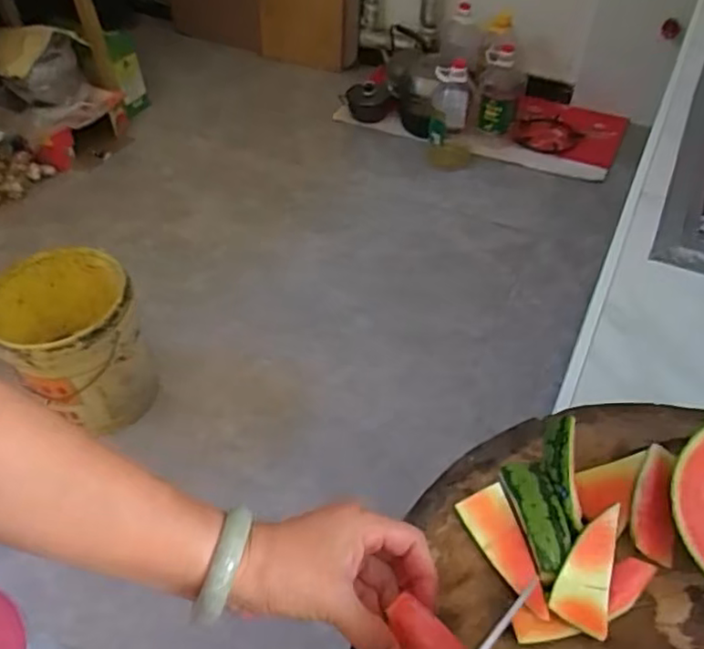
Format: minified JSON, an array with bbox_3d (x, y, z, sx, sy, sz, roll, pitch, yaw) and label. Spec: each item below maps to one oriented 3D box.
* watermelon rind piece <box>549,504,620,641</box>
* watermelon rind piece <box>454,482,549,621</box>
[{"bbox_3d":[0.162,0.163,0.429,0.036,0.018,0.080,21,52,19],"label":"watermelon rind piece"},{"bbox_3d":[0.112,0.158,0.445,0.034,0.016,0.092,-20,51,-15],"label":"watermelon rind piece"}]

